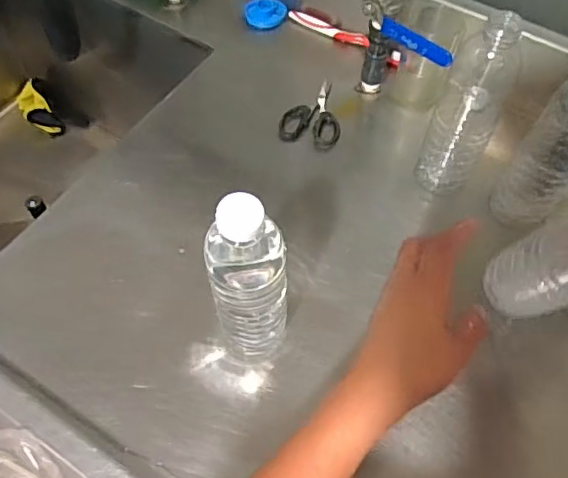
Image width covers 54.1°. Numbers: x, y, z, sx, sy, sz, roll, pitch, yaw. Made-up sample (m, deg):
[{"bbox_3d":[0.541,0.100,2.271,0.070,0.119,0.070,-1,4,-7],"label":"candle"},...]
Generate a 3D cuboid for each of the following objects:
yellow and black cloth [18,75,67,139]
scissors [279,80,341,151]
[{"bbox_3d":[-0.495,-0.261,1.126,0.059,0.118,0.027,-32,21,-19],"label":"yellow and black cloth"},{"bbox_3d":[0.038,-0.158,0.687,0.070,0.018,0.105,11,59,5],"label":"scissors"}]

